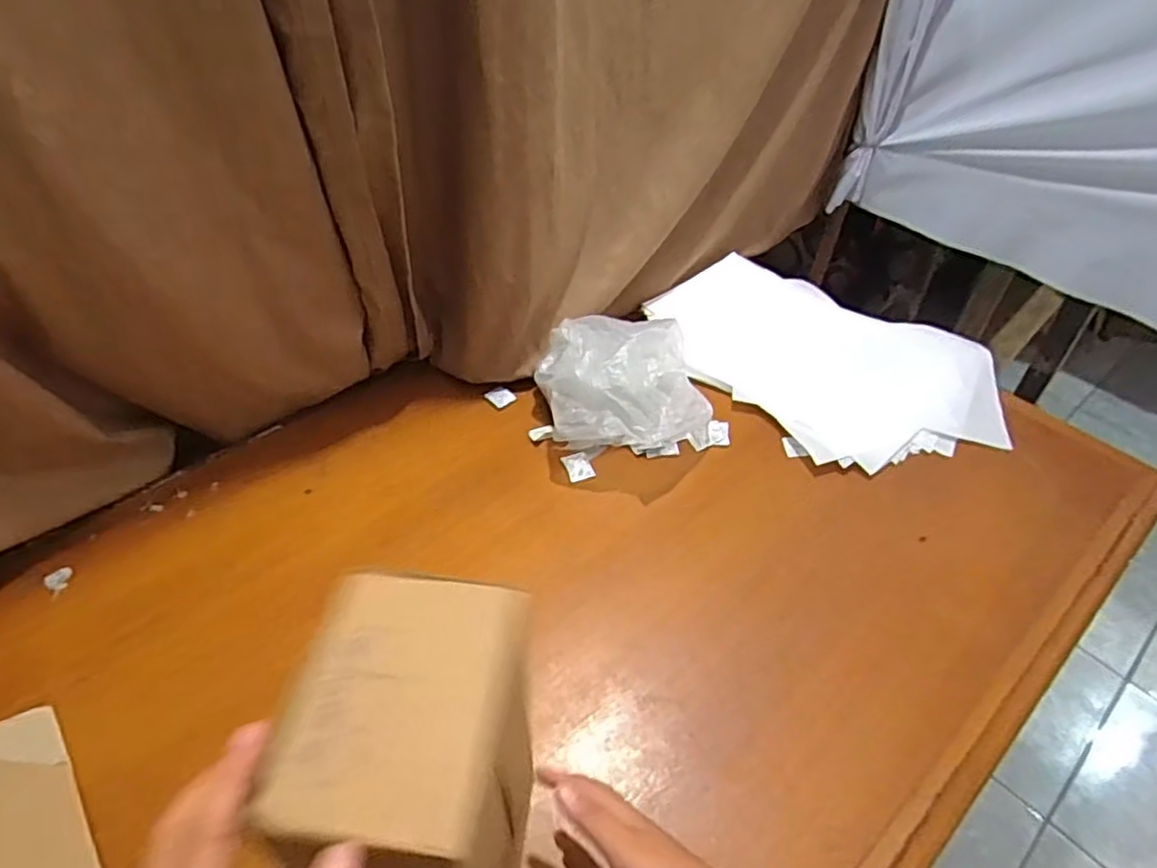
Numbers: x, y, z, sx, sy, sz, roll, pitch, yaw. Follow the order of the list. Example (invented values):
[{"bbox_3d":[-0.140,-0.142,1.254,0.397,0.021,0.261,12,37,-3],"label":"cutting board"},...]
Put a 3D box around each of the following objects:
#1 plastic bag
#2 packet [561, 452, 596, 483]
[{"bbox_3d":[0.054,-0.056,0.830,0.199,0.131,0.186,1,45,-1],"label":"plastic bag"},{"bbox_3d":[0.000,0.038,0.823,0.031,0.004,0.042,-15,48,-14],"label":"packet"}]

